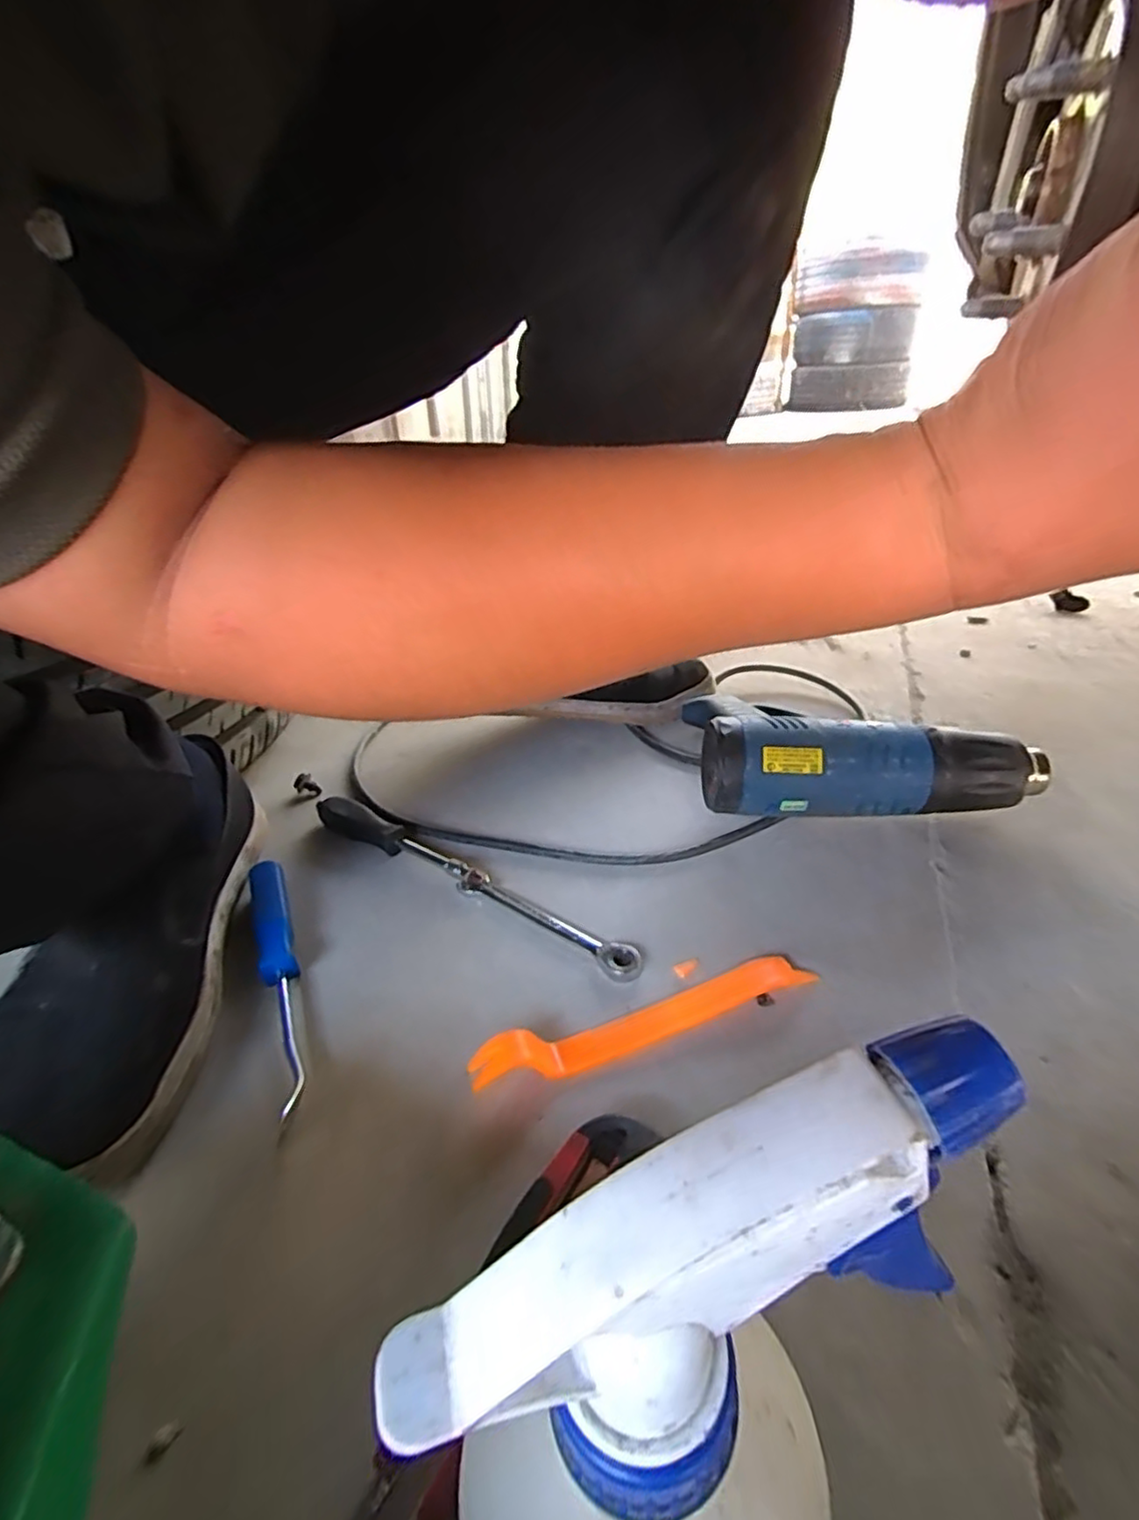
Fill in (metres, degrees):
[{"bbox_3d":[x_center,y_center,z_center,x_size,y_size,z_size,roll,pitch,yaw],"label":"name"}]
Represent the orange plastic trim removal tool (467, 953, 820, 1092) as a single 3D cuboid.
[{"bbox_3d":[0.041,0.136,0.350,0.188,0.019,0.026,-14,32,-18],"label":"orange plastic trim removal tool"}]

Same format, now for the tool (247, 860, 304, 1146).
[{"bbox_3d":[-0.172,0.124,0.389,0.022,0.018,0.197,-17,33,-22],"label":"tool"}]

